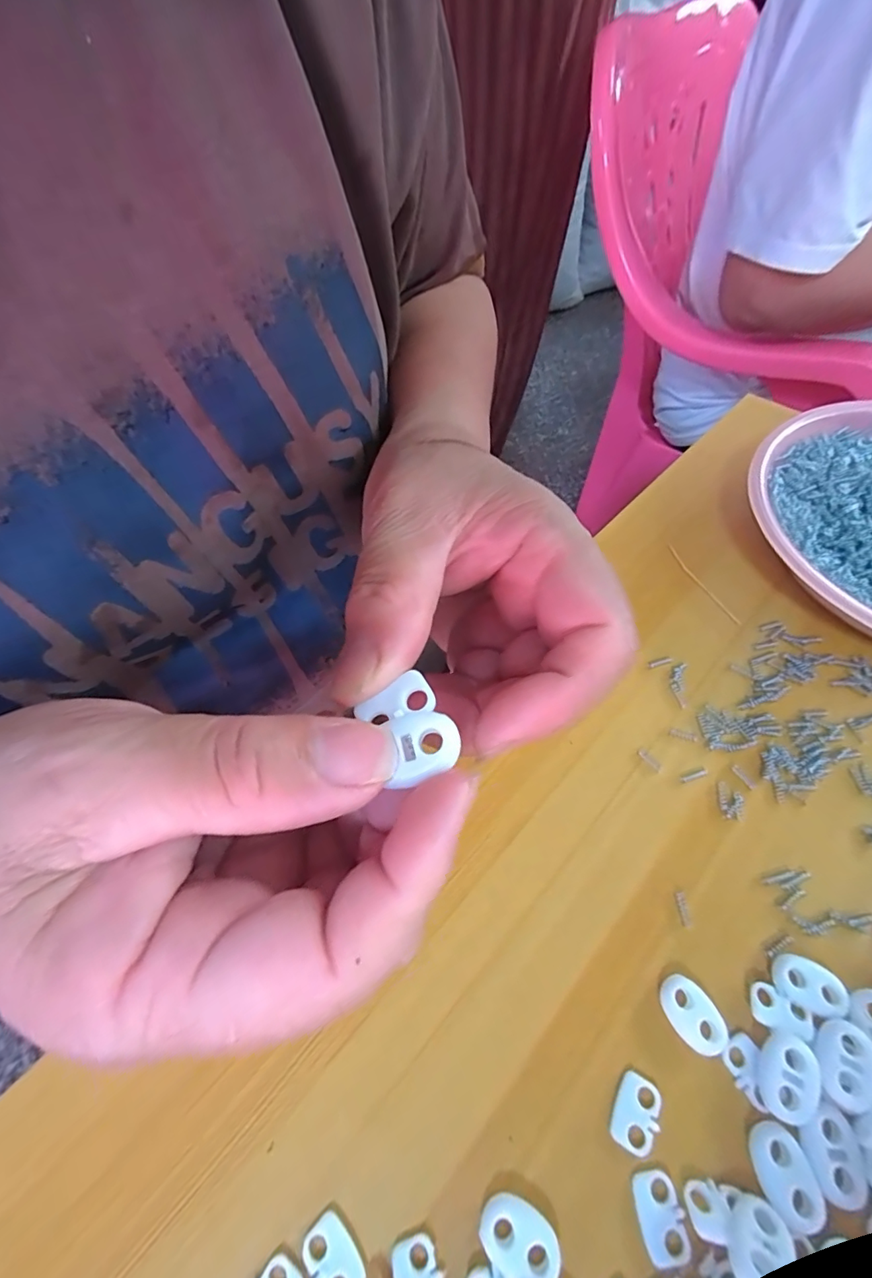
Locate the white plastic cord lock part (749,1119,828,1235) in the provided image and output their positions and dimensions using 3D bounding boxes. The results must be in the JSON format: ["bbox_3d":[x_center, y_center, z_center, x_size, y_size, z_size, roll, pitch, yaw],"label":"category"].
[{"bbox_3d":[0.101,0.155,0.139,0.015,0.004,0.022,-14,57,-6],"label":"white plastic cord lock part"}]

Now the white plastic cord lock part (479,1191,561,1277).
[{"bbox_3d":[0.024,0.170,0.137,0.022,0.005,0.015,28,63,20],"label":"white plastic cord lock part"}]

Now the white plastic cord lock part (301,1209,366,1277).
[{"bbox_3d":[-0.030,0.175,0.136,0.013,0.004,0.018,-33,60,-17],"label":"white plastic cord lock part"}]

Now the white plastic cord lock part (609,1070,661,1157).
[{"bbox_3d":[0.062,0.147,0.150,0.012,0.004,0.018,25,62,19],"label":"white plastic cord lock part"}]

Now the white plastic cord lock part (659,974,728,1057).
[{"bbox_3d":[0.085,0.126,0.162,0.014,0.006,0.022,-30,60,-15],"label":"white plastic cord lock part"}]

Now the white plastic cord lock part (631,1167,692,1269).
[{"bbox_3d":[0.064,0.165,0.138,0.012,0.004,0.019,-9,57,-2],"label":"white plastic cord lock part"}]

